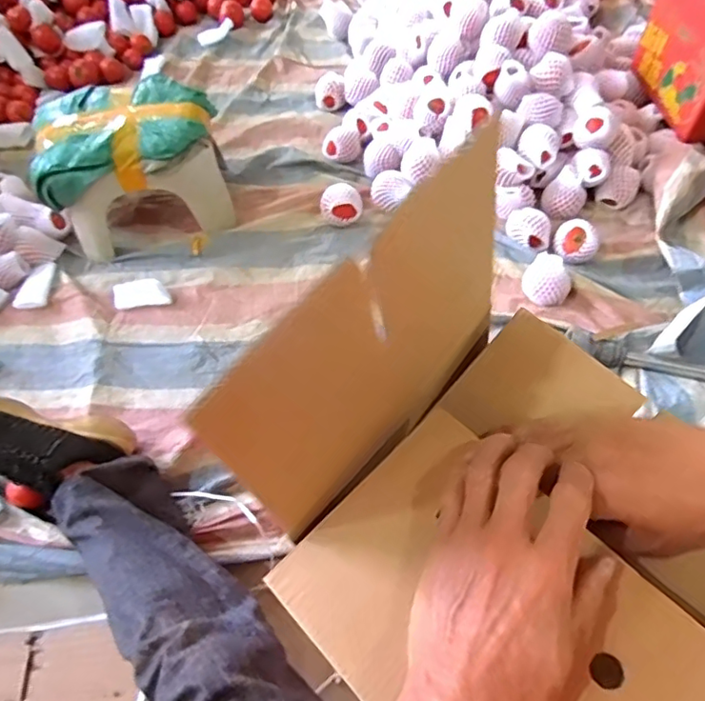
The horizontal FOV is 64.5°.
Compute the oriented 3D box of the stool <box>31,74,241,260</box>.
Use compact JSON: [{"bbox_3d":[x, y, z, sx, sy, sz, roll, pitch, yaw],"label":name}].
[{"bbox_3d":[-0.401,-0.341,1.030,0.315,0.199,0.207,-17,59,-7],"label":"stool"}]

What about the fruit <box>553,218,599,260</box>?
[{"bbox_3d":[0.404,-0.194,1.014,0.078,0.059,0.070,21,62,15],"label":"fruit"}]

